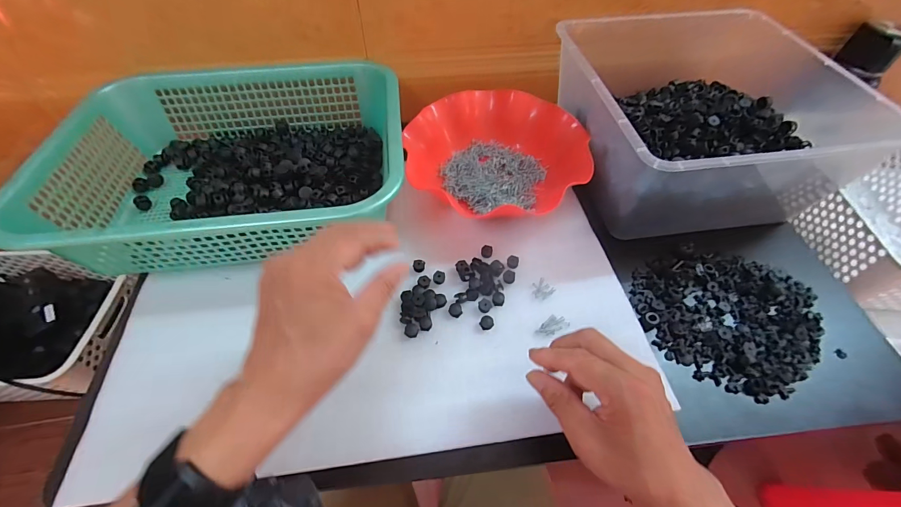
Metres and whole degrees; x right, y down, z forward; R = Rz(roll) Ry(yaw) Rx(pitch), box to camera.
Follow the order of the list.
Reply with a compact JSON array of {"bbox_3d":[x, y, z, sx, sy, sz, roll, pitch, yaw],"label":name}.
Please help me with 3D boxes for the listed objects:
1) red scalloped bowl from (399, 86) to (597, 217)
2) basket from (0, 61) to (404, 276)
[{"bbox_3d":[0.063,-0.130,0.493,0.225,0.058,0.196,35,61,22],"label":"red scalloped bowl"},{"bbox_3d":[-0.249,-0.118,0.462,0.382,0.114,0.291,-3,59,-4],"label":"basket"}]

